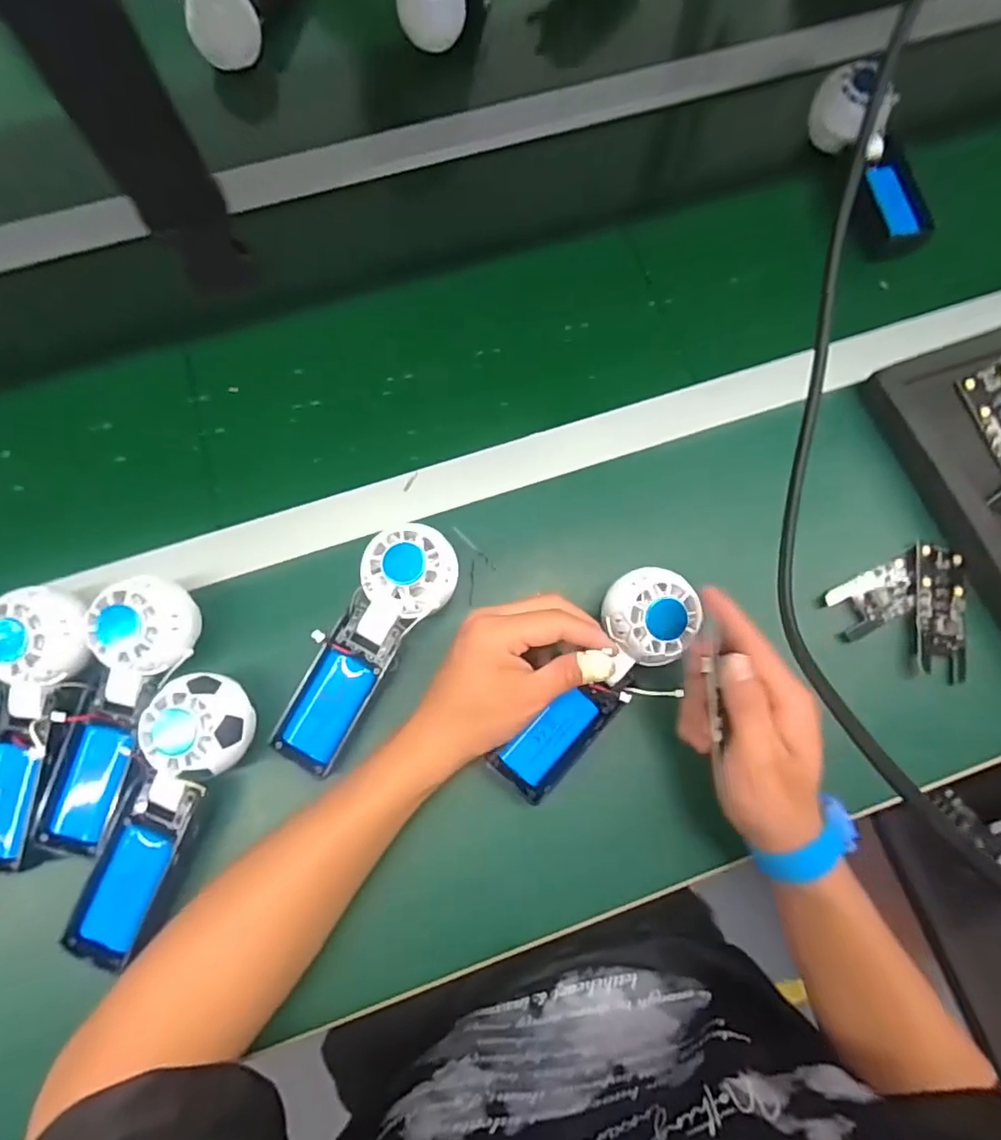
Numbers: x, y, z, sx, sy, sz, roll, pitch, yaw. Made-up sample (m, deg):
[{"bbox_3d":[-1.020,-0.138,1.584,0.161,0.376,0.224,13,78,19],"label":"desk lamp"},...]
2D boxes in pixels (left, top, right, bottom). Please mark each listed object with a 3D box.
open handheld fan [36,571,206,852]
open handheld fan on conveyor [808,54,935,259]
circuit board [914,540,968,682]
[{"bbox_3d":[-0.247,0.090,0.372,0.063,0.040,0.173,17,88,4],"label":"open handheld fan"},{"bbox_3d":[0.334,-0.366,0.515,0.057,0.065,0.170,-14,75,-5],"label":"open handheld fan on conveyor"},{"bbox_3d":[0.324,0.029,0.420,0.038,0.008,0.098,10,74,2],"label":"circuit board"}]

